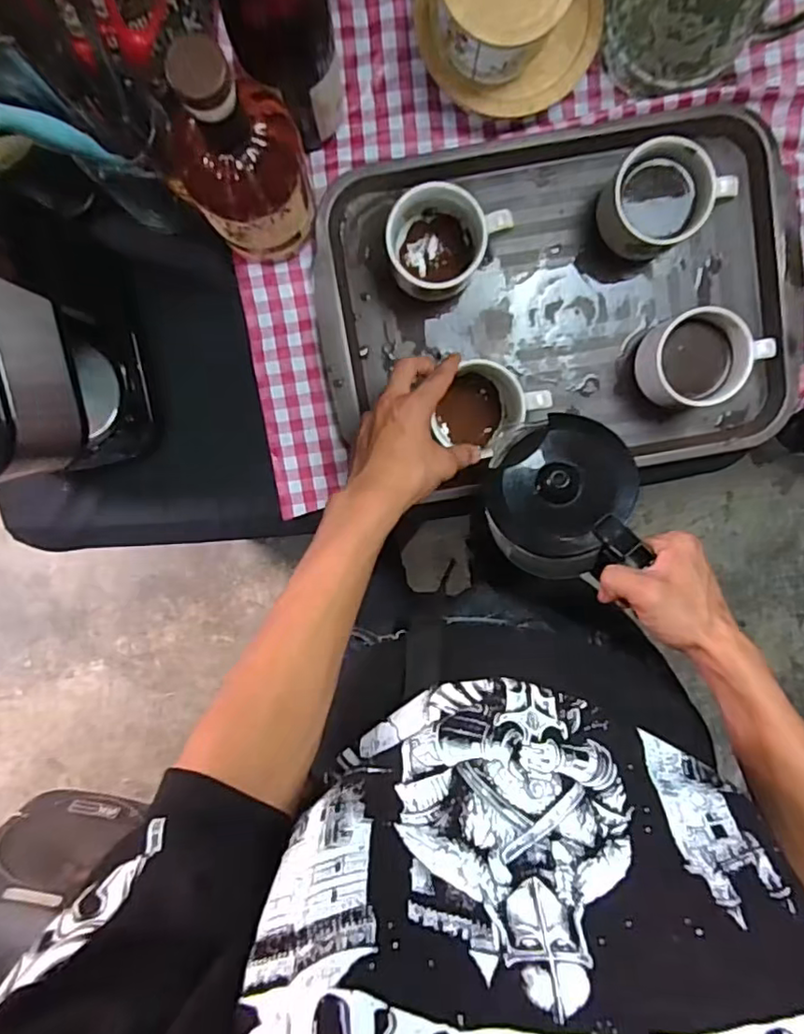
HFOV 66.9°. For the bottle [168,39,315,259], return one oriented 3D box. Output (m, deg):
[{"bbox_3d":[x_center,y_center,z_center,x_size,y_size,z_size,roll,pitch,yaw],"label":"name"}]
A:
[{"bbox_3d":[-0.113,-0.254,0.445,0.083,0.211,0.073,-25,98,2],"label":"bottle"}]

